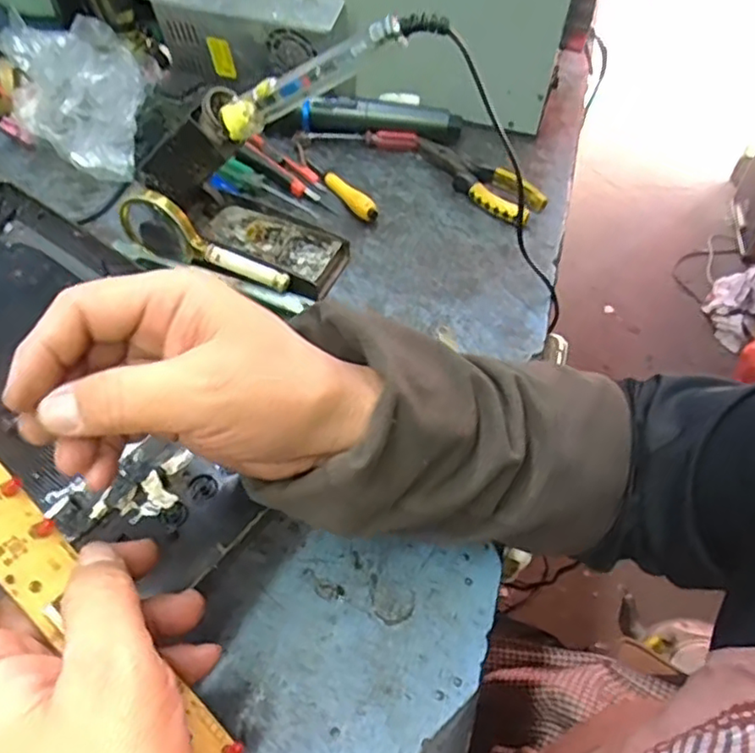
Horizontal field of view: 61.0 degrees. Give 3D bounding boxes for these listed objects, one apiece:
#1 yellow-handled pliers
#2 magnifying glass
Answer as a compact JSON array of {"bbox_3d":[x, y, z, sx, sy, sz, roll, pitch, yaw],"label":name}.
[{"bbox_3d":[0.101,-0.203,0.646,0.057,0.018,0.146,-27,57,-24],"label":"yellow-handled pliers"},{"bbox_3d":[-0.141,-0.104,0.514,0.149,0.064,0.014,18,51,11],"label":"magnifying glass"}]

